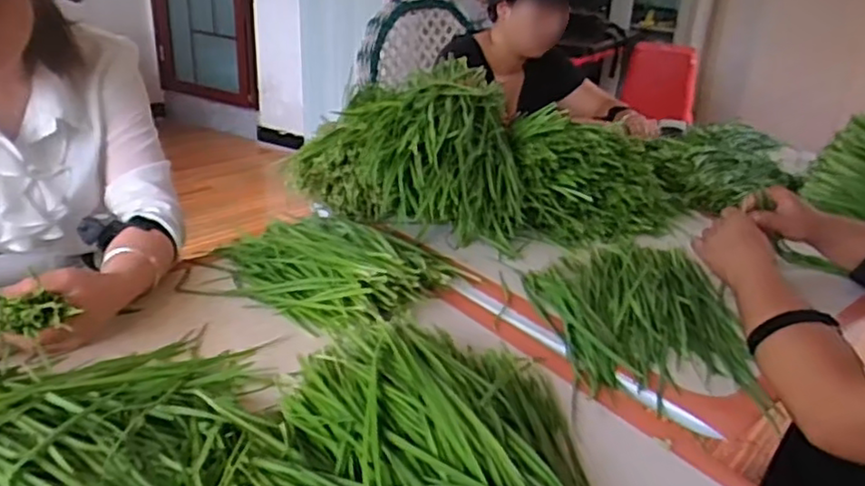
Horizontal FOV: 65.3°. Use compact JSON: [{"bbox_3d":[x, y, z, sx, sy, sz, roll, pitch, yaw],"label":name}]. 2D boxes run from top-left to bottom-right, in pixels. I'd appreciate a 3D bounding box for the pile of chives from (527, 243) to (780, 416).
[{"bbox_3d":[0.262,0.082,0.870,0.255,0.035,0.324,2,24,-2],"label":"pile of chives"}]

